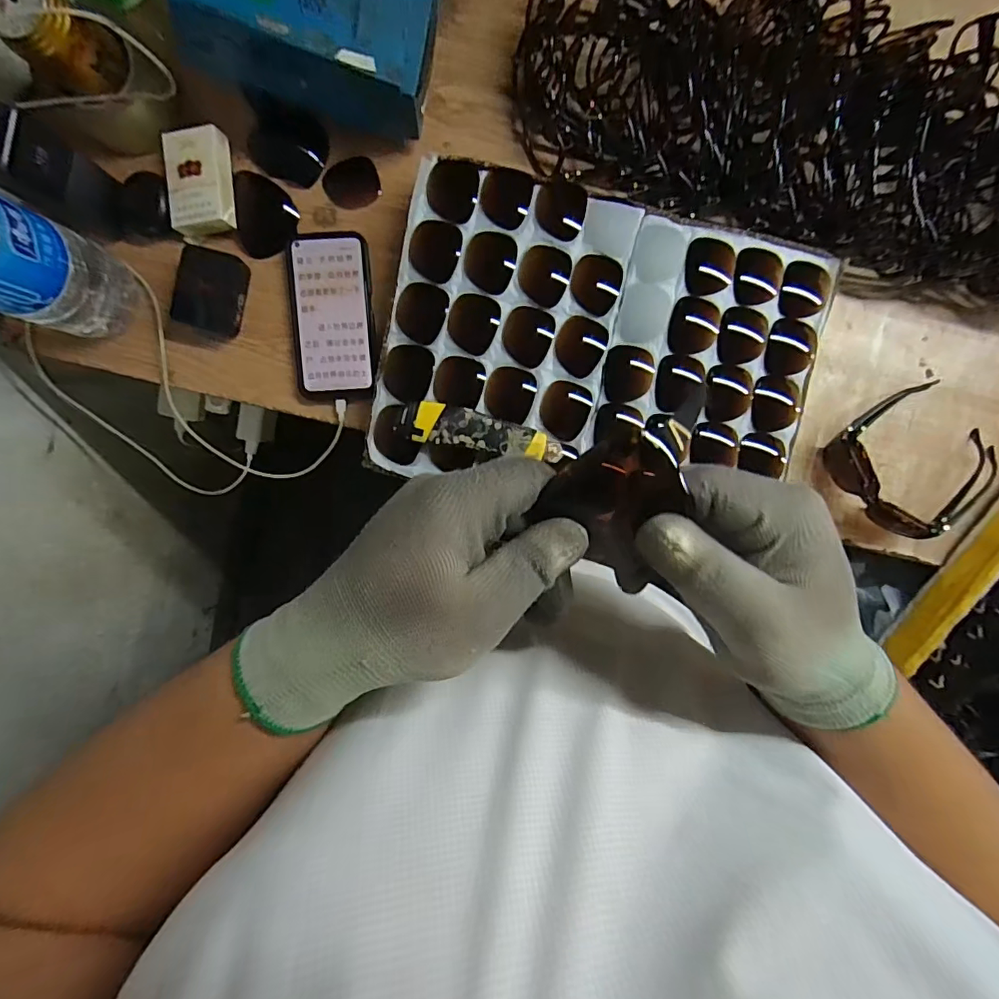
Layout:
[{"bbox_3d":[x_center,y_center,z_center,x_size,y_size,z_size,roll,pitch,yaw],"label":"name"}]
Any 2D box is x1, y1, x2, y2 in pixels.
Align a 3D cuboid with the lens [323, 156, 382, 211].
[{"bbox_3d":[-0.149,-0.322,0.519,0.054,0.006,0.045,-27,96,1],"label":"lens"}]

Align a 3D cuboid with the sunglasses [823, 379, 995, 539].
[{"bbox_3d":[0.446,-0.045,0.536,0.162,0.056,0.145,-36,95,2],"label":"sunglasses"}]

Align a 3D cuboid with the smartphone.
[{"bbox_3d":[-0.170,-0.187,0.521,0.079,0.009,0.162,-2,95,-1],"label":"smartphone"}]

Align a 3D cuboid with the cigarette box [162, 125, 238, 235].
[{"bbox_3d":[-0.292,-0.308,0.493,0.064,0.023,0.094,-2,95,-2],"label":"cigarette box"}]

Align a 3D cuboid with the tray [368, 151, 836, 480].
[{"bbox_3d":[0.103,-0.149,0.509,0.432,0.062,0.313,4,95,-2],"label":"tray"}]

